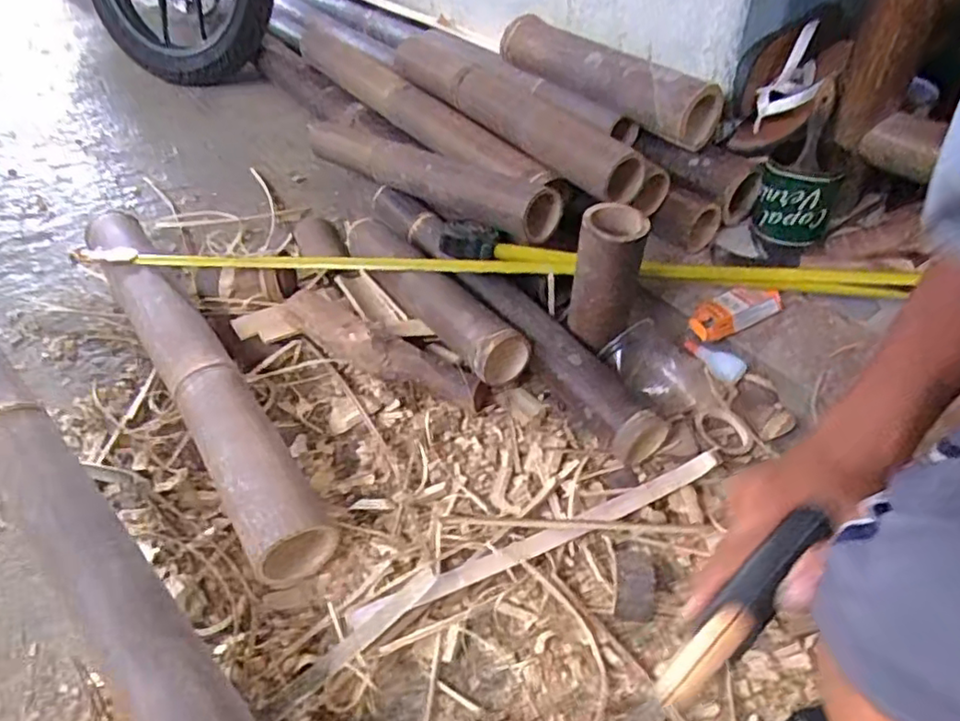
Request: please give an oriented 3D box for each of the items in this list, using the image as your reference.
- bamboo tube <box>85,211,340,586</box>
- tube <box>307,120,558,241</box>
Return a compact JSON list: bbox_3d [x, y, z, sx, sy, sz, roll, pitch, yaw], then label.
[{"bbox_3d":[-0.361,-0.010,0.764,0.078,0.089,0.695,-29,51,-23],"label":"bamboo tube"},{"bbox_3d":[-0.109,-0.291,0.925,0.527,0.091,0.083,28,53,27],"label":"tube"}]

